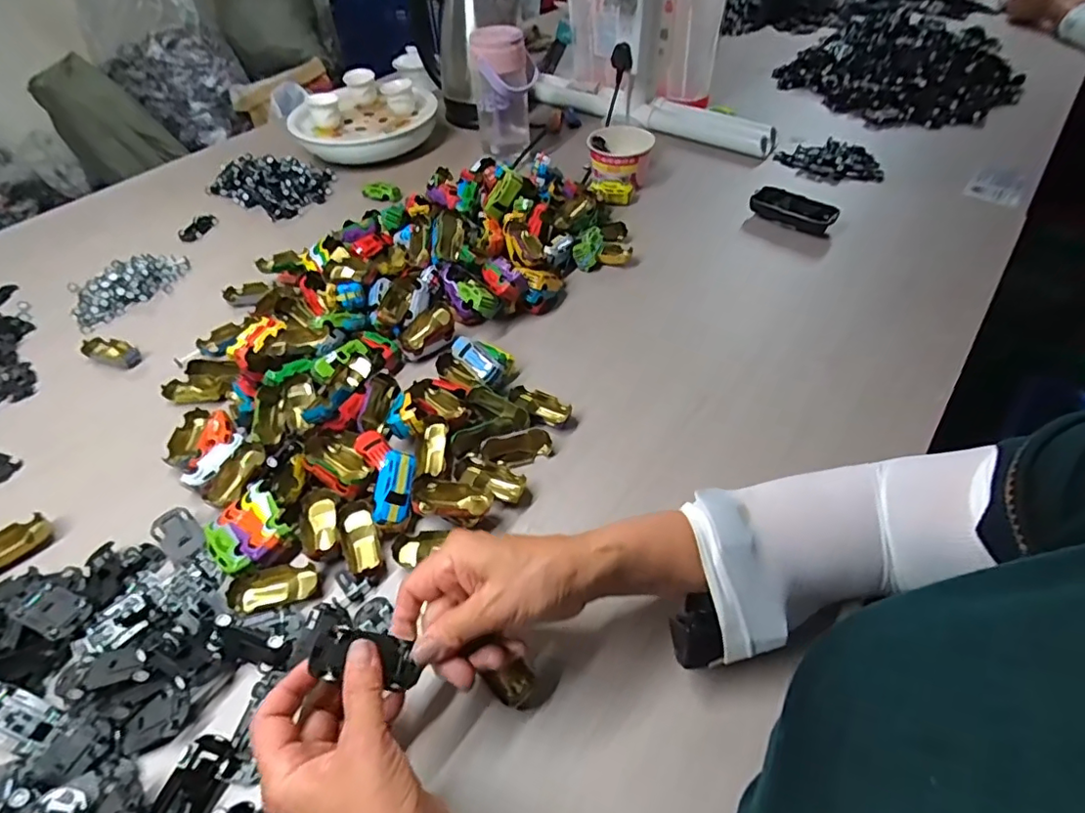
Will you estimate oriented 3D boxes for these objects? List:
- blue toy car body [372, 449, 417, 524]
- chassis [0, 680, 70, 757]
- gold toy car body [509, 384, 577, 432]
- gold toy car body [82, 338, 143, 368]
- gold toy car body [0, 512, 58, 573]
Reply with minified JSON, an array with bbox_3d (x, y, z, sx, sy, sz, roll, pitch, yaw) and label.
[{"bbox_3d":[-0.126,0.068,0.468,0.030,0.011,0.060,6,69,0],"label":"blue toy car body"},{"bbox_3d":[-0.364,0.213,0.377,0.068,0.011,0.031,13,50,14],"label":"chassis"},{"bbox_3d":[0.002,-0.002,0.555,0.073,0.015,0.026,27,55,24],"label":"gold toy car body"},{"bbox_3d":[-0.494,-0.063,0.633,0.062,0.013,0.030,11,50,12],"label":"gold toy car body"},{"bbox_3d":[-0.460,0.121,0.475,0.064,0.014,0.038,-37,56,-26],"label":"gold toy car body"}]

